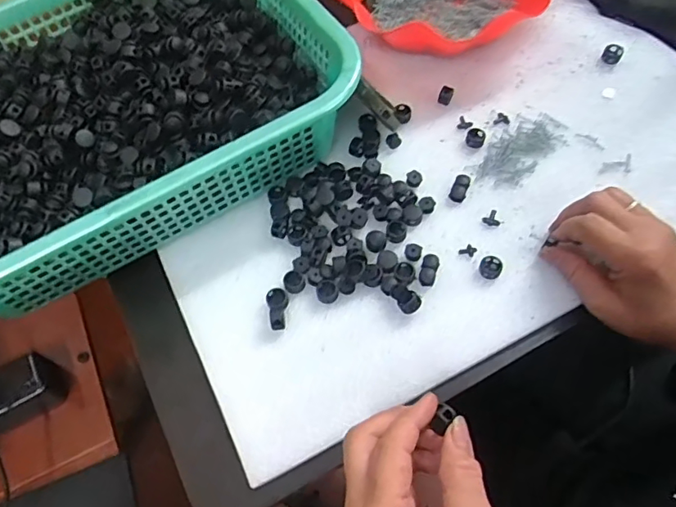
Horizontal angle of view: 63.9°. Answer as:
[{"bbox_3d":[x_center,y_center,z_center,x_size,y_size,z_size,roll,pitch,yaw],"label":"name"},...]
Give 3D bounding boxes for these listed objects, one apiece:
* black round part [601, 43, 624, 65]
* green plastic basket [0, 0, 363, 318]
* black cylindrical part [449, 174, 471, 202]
[{"bbox_3d":[0.265,-0.193,0.522,0.018,0.009,0.021,31,68,19],"label":"black round part"},{"bbox_3d":[-0.202,-0.128,0.472,0.380,0.083,0.292,-30,64,-12],"label":"green plastic basket"},{"bbox_3d":[0.107,-0.059,0.473,0.013,0.008,0.028,22,65,15],"label":"black cylindrical part"}]

